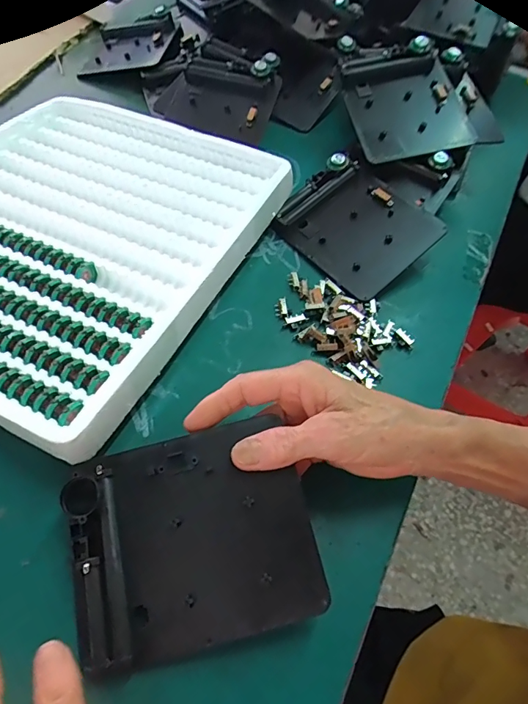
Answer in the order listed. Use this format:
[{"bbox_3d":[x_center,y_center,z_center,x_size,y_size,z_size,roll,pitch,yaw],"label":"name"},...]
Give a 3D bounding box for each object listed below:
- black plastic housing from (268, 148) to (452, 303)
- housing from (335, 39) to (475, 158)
[{"bbox_3d":[0.086,-0.119,0.406,0.108,0.038,0.123,-35,66,-24],"label":"black plastic housing"},{"bbox_3d":[0.144,-0.249,0.439,0.114,0.026,0.135,-11,74,-4],"label":"housing"}]

